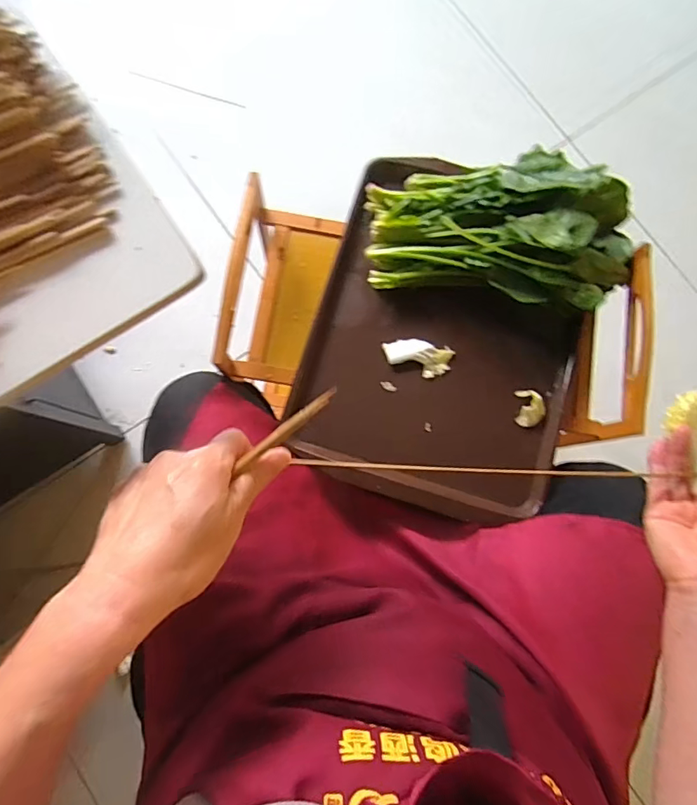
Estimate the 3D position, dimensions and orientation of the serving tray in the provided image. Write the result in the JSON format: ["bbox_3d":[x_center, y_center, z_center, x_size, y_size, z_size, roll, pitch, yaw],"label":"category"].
[{"bbox_3d":[0.115,-0.058,0.600,0.320,0.029,0.363,17,81,1],"label":"serving tray"}]

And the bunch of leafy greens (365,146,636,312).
[{"bbox_3d":[0.187,-0.215,0.587,0.324,0.073,0.183,10,81,0],"label":"bunch of leafy greens"}]

